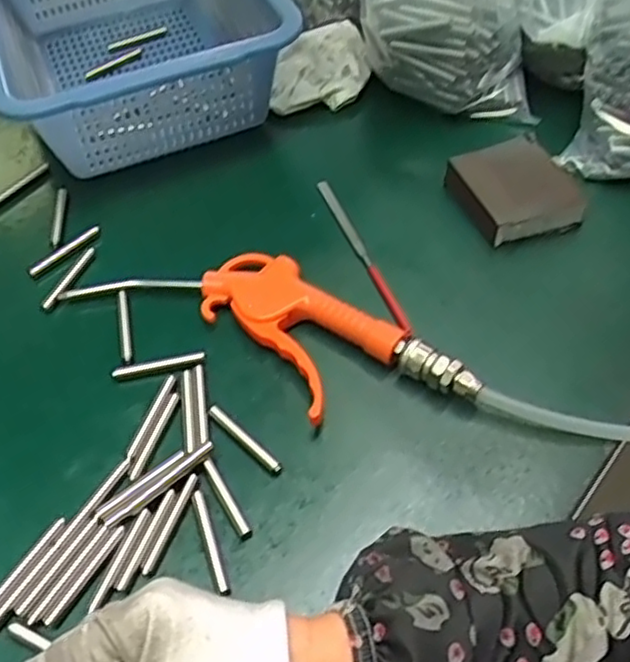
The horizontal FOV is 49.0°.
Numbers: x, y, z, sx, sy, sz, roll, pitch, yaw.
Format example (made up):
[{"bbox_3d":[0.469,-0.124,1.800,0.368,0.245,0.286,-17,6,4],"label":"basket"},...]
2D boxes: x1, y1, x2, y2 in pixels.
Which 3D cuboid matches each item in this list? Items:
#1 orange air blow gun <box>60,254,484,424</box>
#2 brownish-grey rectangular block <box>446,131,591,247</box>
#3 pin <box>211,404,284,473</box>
[{"bbox_3d":[-0.030,-0.003,0.442,0.260,0.025,0.091,29,61,22],"label":"orange air blow gun"},{"bbox_3d":[0.144,-0.102,0.495,0.073,0.027,0.078,-18,55,-9],"label":"brownish-grey rectangular block"},{"bbox_3d":[-0.041,0.063,0.405,0.058,0.006,0.008,36,64,26],"label":"pin"}]

